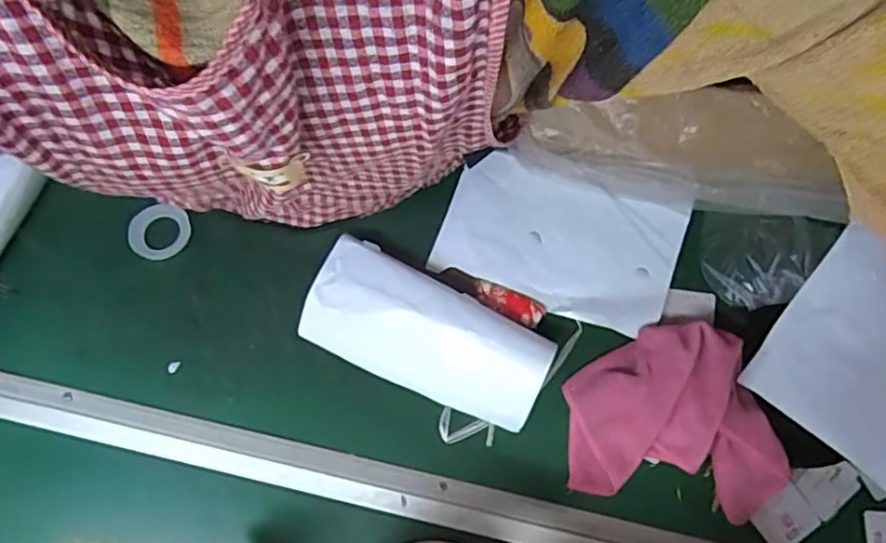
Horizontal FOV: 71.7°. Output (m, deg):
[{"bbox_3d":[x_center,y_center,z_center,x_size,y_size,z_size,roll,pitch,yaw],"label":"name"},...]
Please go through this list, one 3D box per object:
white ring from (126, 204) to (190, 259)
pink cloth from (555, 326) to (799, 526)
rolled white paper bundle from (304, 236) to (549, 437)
[{"bbox_3d":[-0.288,-0.041,0.621,0.058,0.010,0.055,-1,73,2],"label":"white ring"},{"bbox_3d":[0.196,0.128,0.536,0.167,0.045,0.157,-3,73,1],"label":"pink cloth"},{"bbox_3d":[-0.018,0.057,0.566,0.226,0.041,0.102,26,76,10],"label":"rolled white paper bundle"}]

